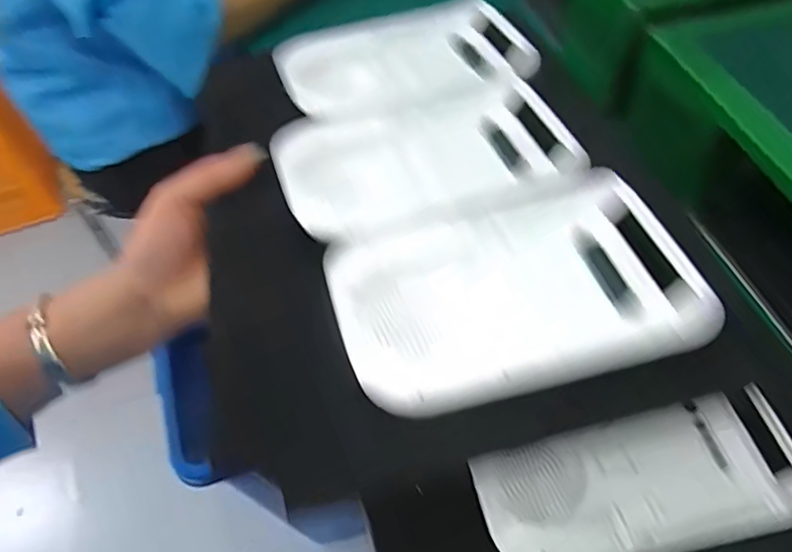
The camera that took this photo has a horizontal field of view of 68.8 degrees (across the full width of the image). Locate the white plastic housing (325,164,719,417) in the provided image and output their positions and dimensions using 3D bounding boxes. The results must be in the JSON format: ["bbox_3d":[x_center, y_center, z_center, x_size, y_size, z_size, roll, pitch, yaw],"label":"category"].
[{"bbox_3d":[0.052,0.004,0.265,0.156,0.015,0.105,-14,54,-10],"label":"white plastic housing"}]

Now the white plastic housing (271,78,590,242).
[{"bbox_3d":[0.017,-0.068,0.332,0.154,0.019,0.103,-14,54,-10],"label":"white plastic housing"}]

